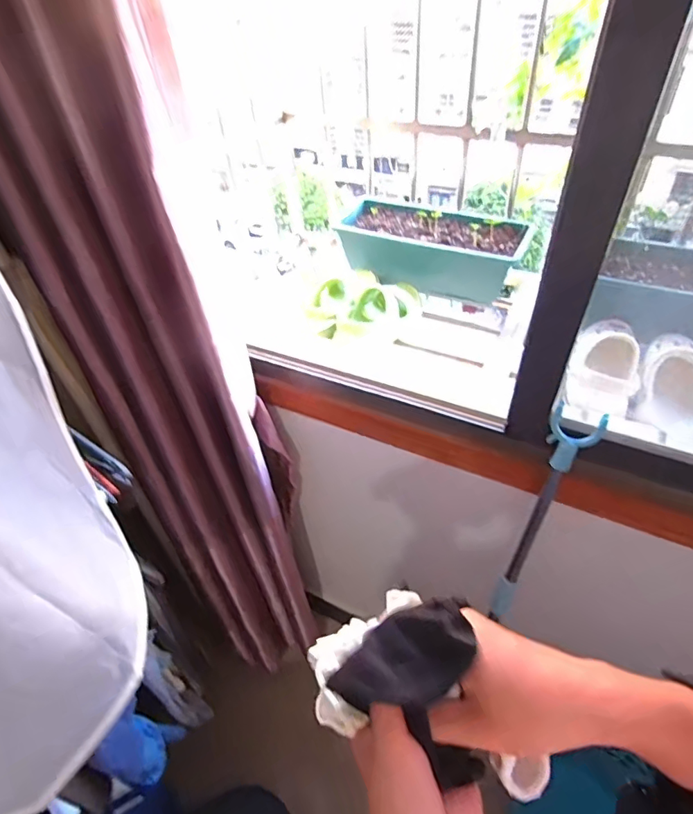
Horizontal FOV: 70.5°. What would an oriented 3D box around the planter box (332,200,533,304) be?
[{"bbox_3d":[0.192,-0.370,1.166,0.424,0.159,0.143,16,49,20],"label":"planter box"}]

